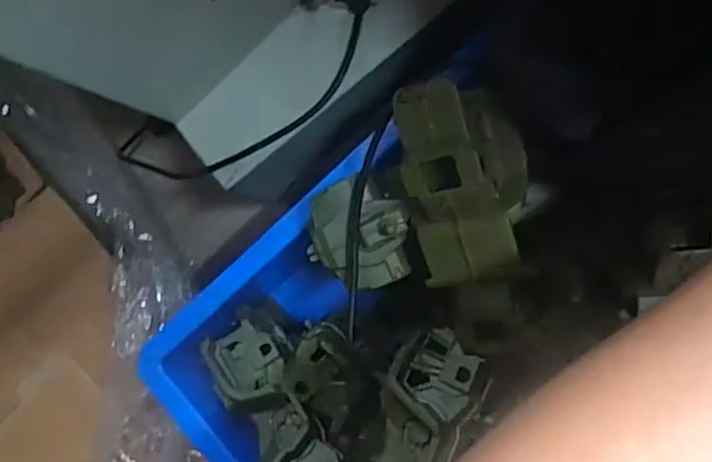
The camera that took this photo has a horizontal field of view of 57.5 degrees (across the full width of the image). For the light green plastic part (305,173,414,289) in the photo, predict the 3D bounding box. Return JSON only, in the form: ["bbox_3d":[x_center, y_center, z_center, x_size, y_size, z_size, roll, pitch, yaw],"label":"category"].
[{"bbox_3d":[0.002,0.002,0.448,0.066,0.023,0.071,-2,88,9],"label":"light green plastic part"}]

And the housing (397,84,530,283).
[{"bbox_3d":[0.070,-0.034,0.406,0.065,0.055,0.127,-1,114,31],"label":"housing"}]

